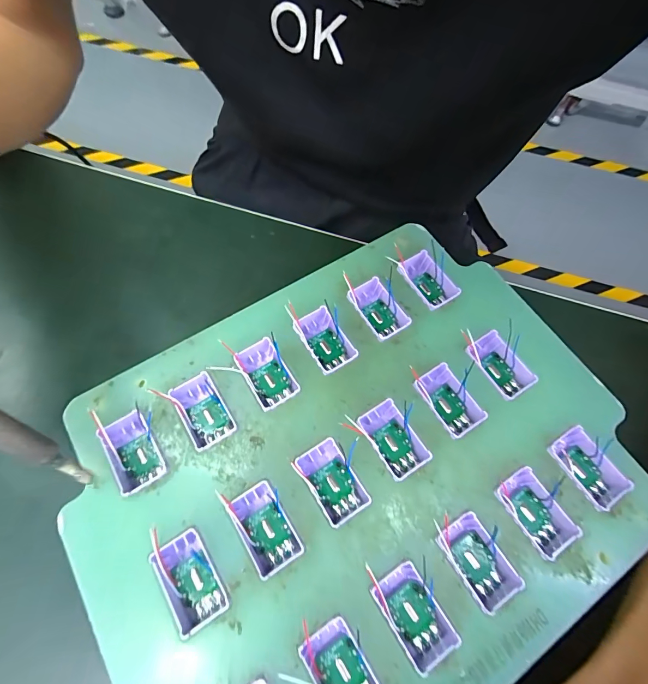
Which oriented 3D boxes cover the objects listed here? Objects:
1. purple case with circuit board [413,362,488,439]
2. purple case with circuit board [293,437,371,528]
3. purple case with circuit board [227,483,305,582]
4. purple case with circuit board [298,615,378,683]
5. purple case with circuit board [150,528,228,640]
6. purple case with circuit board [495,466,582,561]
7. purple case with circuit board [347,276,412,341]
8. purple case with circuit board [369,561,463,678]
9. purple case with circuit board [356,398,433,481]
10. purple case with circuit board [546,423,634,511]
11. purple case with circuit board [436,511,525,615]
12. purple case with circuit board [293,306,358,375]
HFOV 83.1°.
[{"bbox_3d":[0.058,0.028,0.170,0.020,0.012,0.031,-28,69,-16],"label":"purple case with circuit board"},{"bbox_3d":[0.003,0.060,0.157,0.019,0.016,0.031,-30,69,-16],"label":"purple case with circuit board"},{"bbox_3d":[-0.024,0.075,0.148,0.019,0.012,0.032,-28,68,-16],"label":"purple case with circuit board"},{"bbox_3d":[0.007,0.119,0.131,0.018,0.011,0.034,-27,68,-15],"label":"purple case with circuit board"},{"bbox_3d":[-0.051,0.091,0.140,0.019,0.011,0.032,-27,68,-15],"label":"purple case with circuit board"},{"bbox_3d":[0.087,0.071,0.153,0.020,0.012,0.032,-31,69,-17],"label":"purple case with circuit board"},{"bbox_3d":[0.027,-0.016,0.187,0.019,0.012,0.032,-30,69,-16],"label":"purple case with circuit board"},{"bbox_3d":[0.033,0.103,0.138,0.019,0.013,0.032,-30,69,-16],"label":"purple case with circuit board"},{"bbox_3d":[0.030,0.043,0.163,0.019,0.012,0.031,-27,68,-15],"label":"purple case with circuit board"},{"bbox_3d":[0.113,0.056,0.161,0.018,0.016,0.031,-32,70,-17],"label":"purple case with circuit board"},{"bbox_3d":[0.061,0.087,0.146,0.019,0.015,0.032,-30,69,-17],"label":"purple case with circuit board"},{"bbox_3d":[0.000,-0.001,0.180,0.020,0.012,0.032,-29,69,-16],"label":"purple case with circuit board"}]

